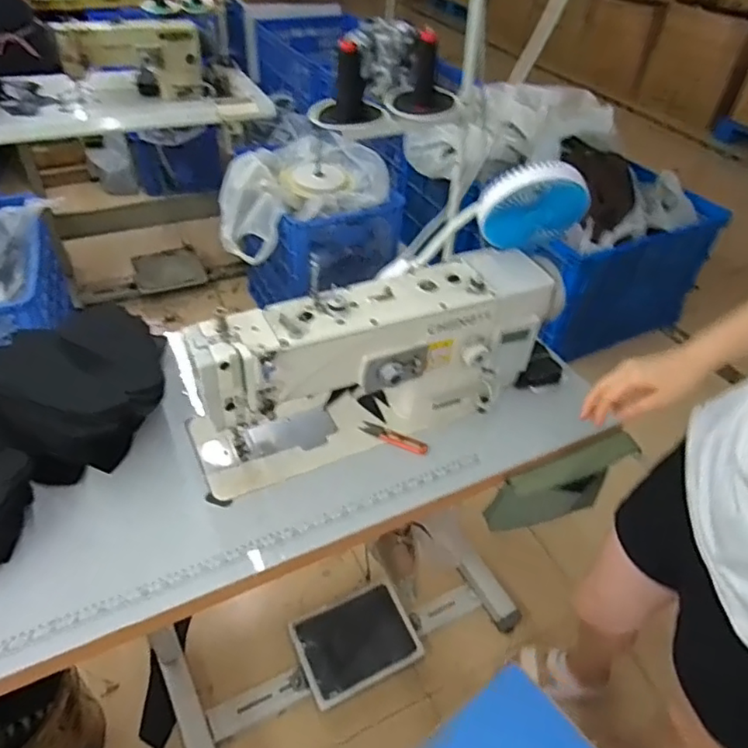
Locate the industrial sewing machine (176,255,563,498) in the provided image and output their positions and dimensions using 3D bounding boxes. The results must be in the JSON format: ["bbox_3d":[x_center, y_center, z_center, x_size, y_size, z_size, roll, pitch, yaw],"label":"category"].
[{"bbox_3d":[0.013,-0.019,0.915,0.586,0.241,0.161,-18,48,-23],"label":"industrial sewing machine"}]

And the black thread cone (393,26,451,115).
[{"bbox_3d":[0.086,-0.487,0.953,0.088,0.115,0.079,6,43,1],"label":"black thread cone"}]

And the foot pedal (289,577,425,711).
[{"bbox_3d":[-0.041,0.626,1.379,0.273,0.030,0.199,-22,60,-14],"label":"foot pedal"}]

